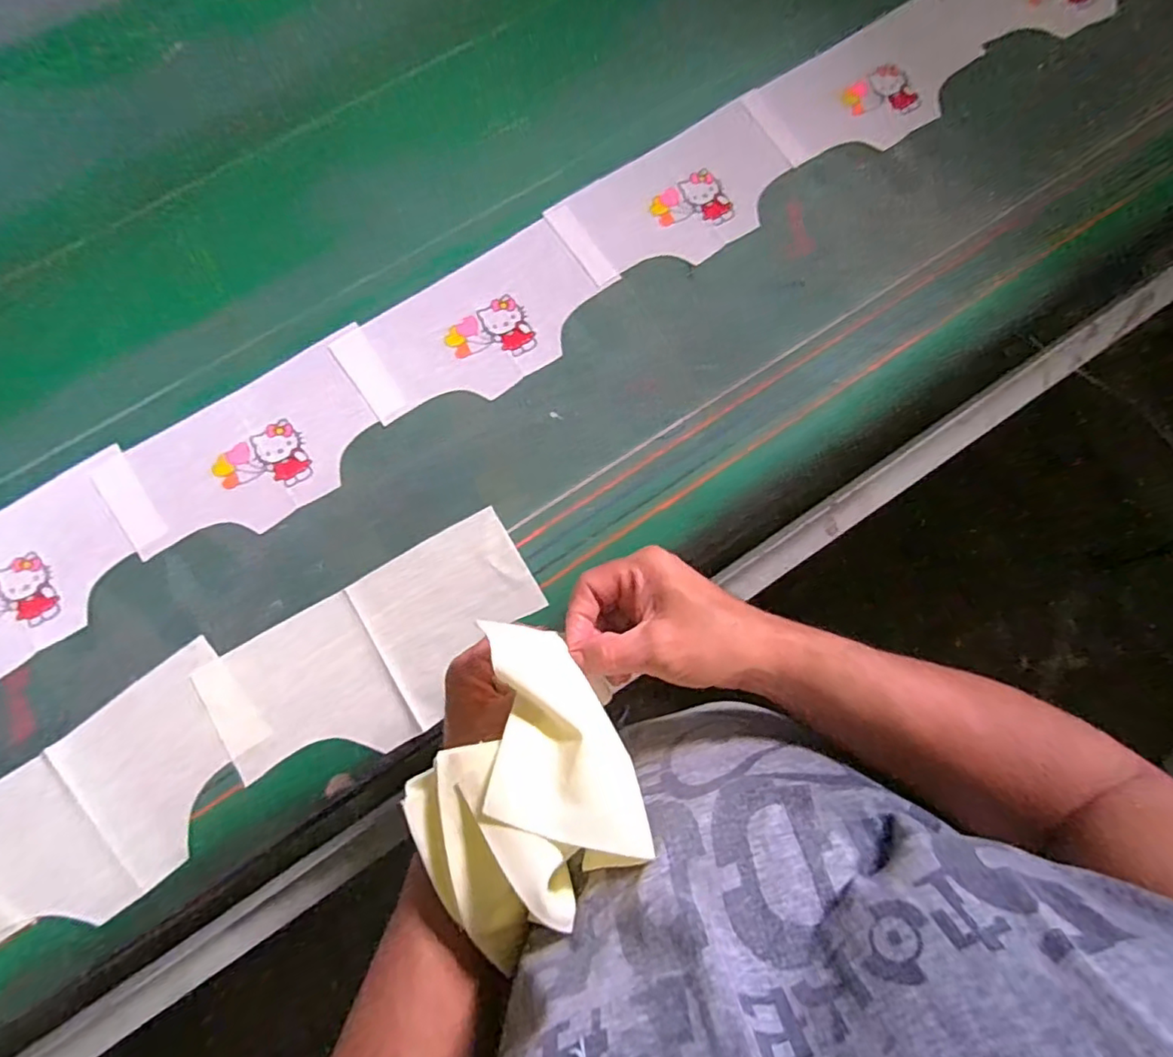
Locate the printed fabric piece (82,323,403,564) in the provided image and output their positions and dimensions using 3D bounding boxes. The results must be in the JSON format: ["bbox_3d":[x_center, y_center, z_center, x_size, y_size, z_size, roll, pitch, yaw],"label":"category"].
[{"bbox_3d":[-0.308,-0.073,0.566,0.272,0.007,0.129,-33,86,-7],"label":"printed fabric piece"}]

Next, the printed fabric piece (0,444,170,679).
[{"bbox_3d":[-0.518,0.053,0.530,0.280,0.010,0.131,-33,85,-7],"label":"printed fabric piece"}]

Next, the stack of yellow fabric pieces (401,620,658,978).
[{"bbox_3d":[-0.041,0.146,0.343,0.130,0.048,0.152,-33,78,-8],"label":"stack of yellow fabric pieces"}]

